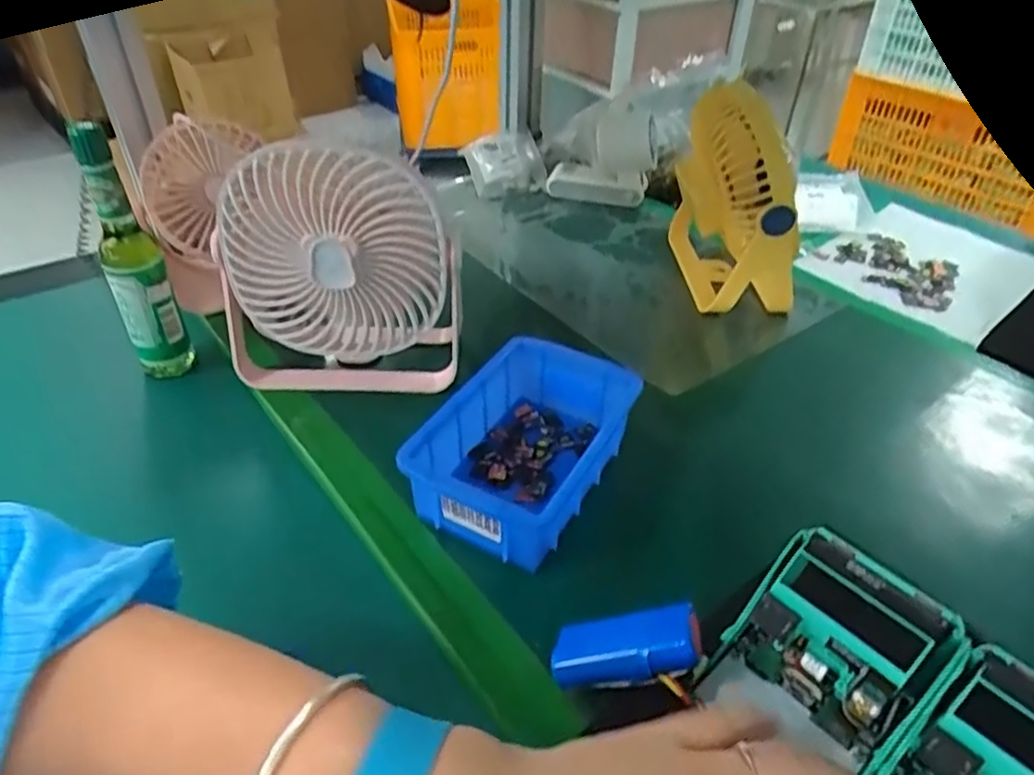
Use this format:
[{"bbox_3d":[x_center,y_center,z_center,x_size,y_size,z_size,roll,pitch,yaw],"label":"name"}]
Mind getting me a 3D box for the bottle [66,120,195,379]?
[{"bbox_3d":[-0.273,-0.086,0.479,0.039,0.192,0.042,-23,46,-28],"label":"bottle"}]

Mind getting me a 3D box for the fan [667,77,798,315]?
[{"bbox_3d":[0.194,-0.166,0.582,0.098,0.174,0.144,5,40,2],"label":"fan"}]

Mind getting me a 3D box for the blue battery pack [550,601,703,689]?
[{"bbox_3d":[0.050,0.120,0.311,0.068,0.014,0.029,-19,36,17],"label":"blue battery pack"}]

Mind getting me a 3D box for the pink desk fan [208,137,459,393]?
[{"bbox_3d":[-0.127,-0.081,0.472,0.169,0.176,0.064,-3,40,-5],"label":"pink desk fan"}]

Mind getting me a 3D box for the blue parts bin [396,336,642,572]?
[{"bbox_3d":[0.008,0.034,0.420,0.096,0.050,0.149,22,44,23],"label":"blue parts bin"}]

